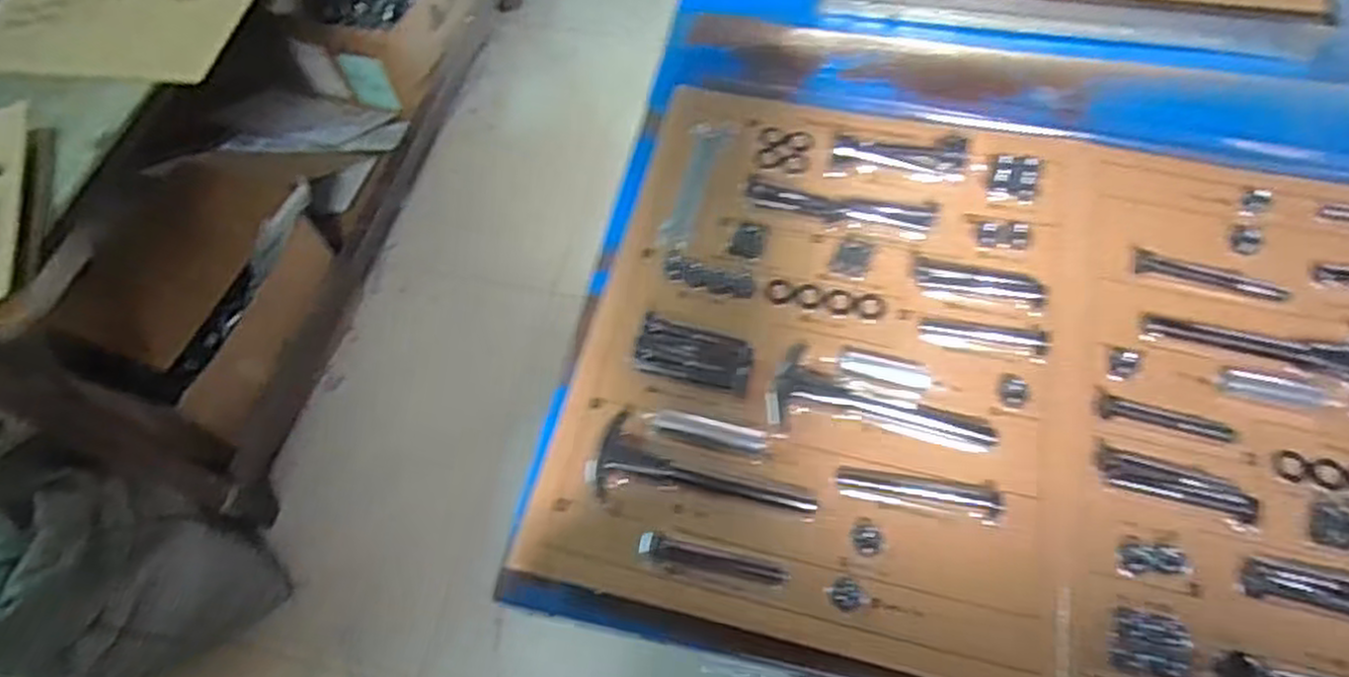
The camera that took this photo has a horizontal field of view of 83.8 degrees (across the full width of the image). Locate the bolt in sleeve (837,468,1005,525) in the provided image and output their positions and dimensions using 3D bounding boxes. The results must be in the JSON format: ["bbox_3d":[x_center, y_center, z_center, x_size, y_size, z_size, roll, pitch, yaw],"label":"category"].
[{"bbox_3d":[0.143,0.090,0.439,0.090,0.016,0.025,5,63,7],"label":"bolt in sleeve"}]

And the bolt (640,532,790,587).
[{"bbox_3d":[0.021,0.127,0.429,0.084,0.021,0.014,9,63,9],"label":"bolt"}]

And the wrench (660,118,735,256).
[{"bbox_3d":[0.013,-0.117,0.563,0.030,0.004,0.120,16,64,12],"label":"wrench"}]

